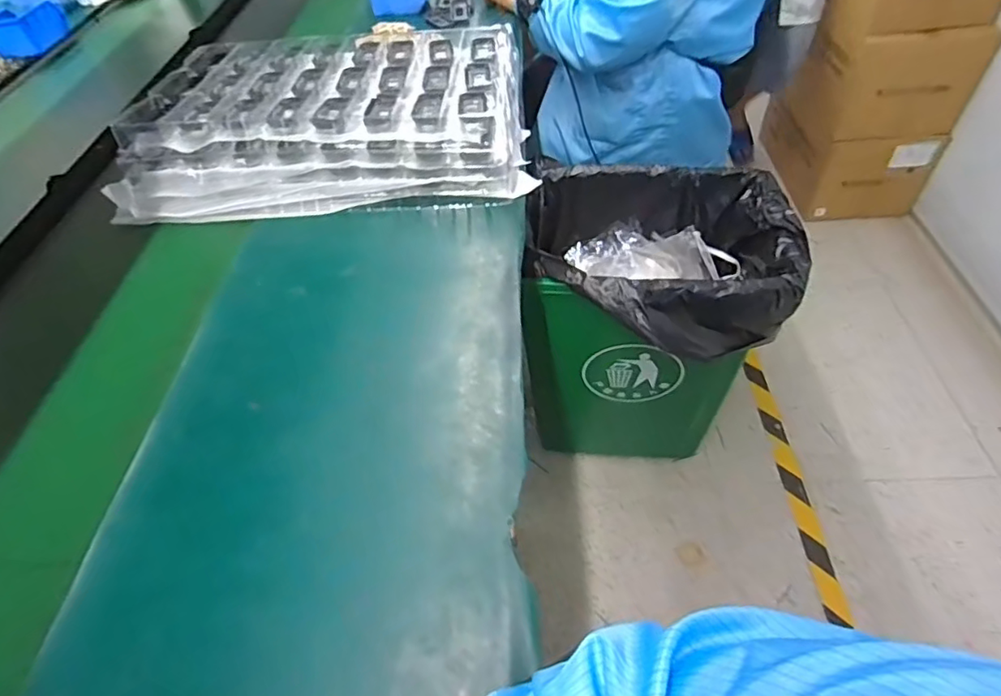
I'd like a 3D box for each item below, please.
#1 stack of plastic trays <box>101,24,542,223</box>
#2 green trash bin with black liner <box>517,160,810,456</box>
[{"bbox_3d":[-0.255,-0.348,0.830,0.563,0.104,0.345,-5,49,1],"label":"stack of plastic trays"},{"bbox_3d":[0.278,-0.025,1.098,0.401,0.562,0.368,2,50,8],"label":"green trash bin with black liner"}]

